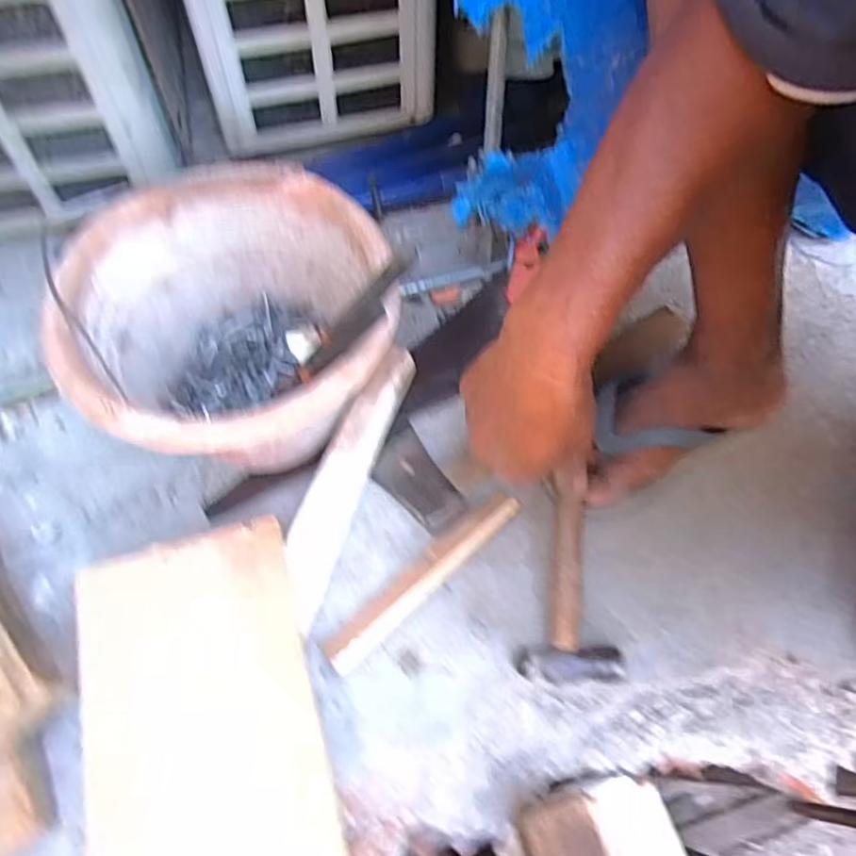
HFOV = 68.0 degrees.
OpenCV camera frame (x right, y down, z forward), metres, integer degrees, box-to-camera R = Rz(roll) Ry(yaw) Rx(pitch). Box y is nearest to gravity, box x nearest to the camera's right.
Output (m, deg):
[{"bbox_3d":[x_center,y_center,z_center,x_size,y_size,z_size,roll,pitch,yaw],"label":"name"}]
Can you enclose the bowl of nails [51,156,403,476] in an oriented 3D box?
[{"bbox_3d":[-0.151,-0.071,0.528,0.237,0.183,0.245,0,62,-1],"label":"bowl of nails"}]

